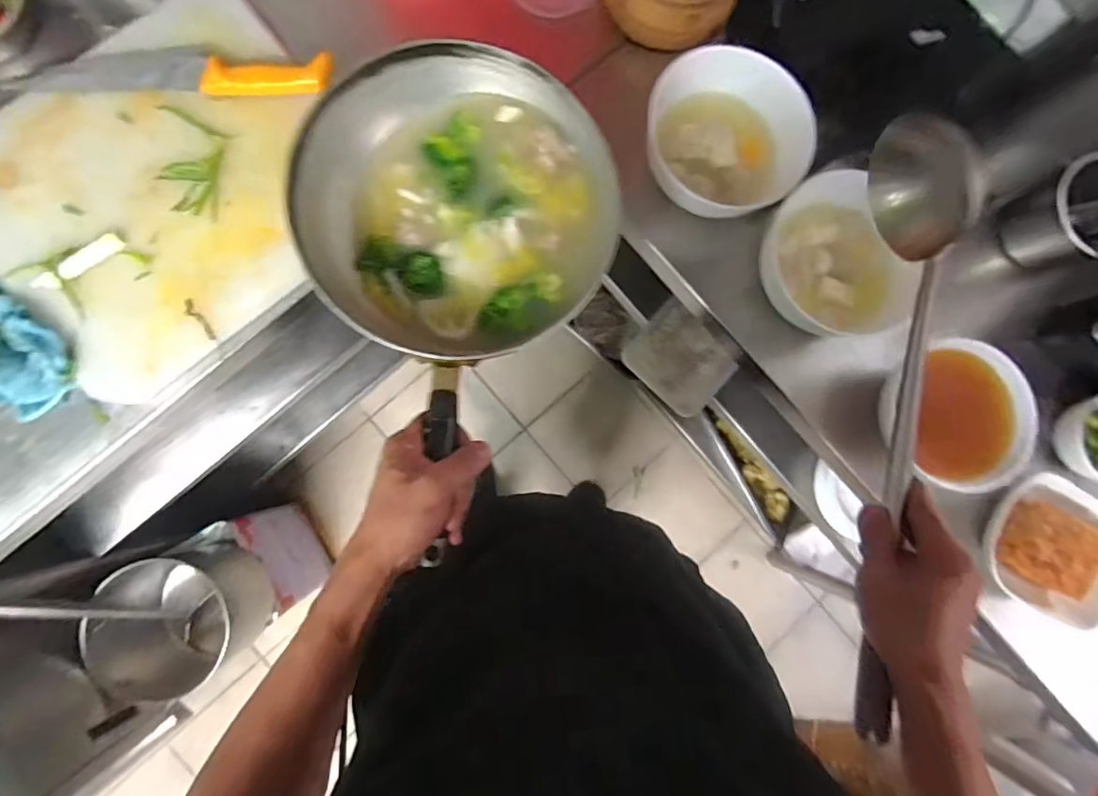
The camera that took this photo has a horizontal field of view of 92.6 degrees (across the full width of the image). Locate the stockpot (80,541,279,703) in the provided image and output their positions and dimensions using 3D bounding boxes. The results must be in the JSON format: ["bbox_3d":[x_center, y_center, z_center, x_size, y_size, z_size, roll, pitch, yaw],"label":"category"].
[{"bbox_3d":[-0.665,0.407,0.990,0.216,0.236,0.241,-20,87,-6],"label":"stockpot"}]

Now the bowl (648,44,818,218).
[{"bbox_3d":[0.197,-0.292,0.597,0.186,0.073,0.157,39,84,0],"label":"bowl"}]

